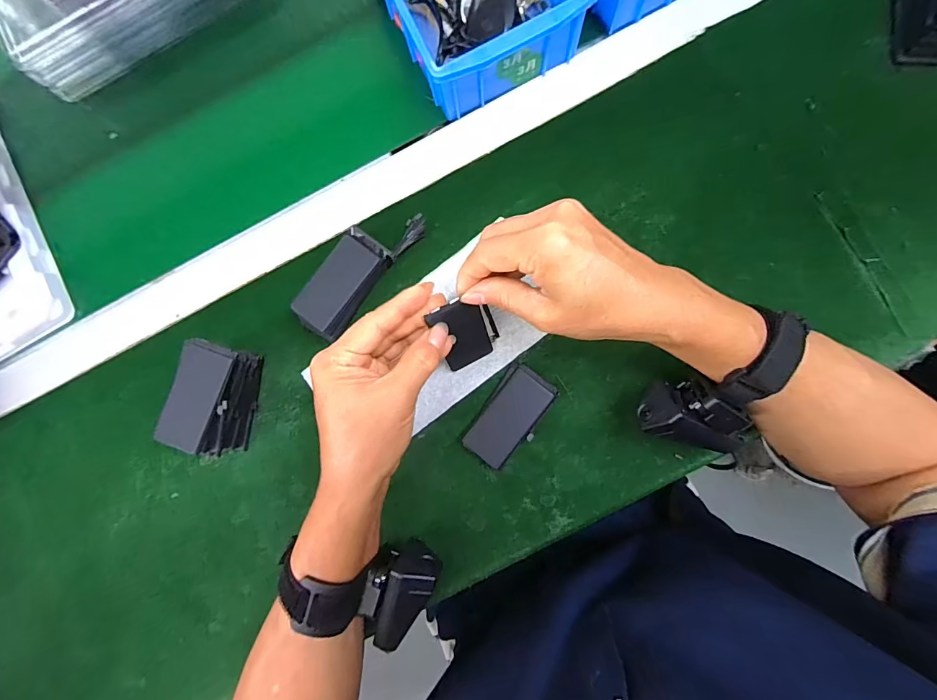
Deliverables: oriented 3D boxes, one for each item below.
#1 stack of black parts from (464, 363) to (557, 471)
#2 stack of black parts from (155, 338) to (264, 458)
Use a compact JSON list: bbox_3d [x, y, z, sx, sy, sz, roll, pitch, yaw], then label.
[{"bbox_3d":[0.032,0.051,0.318,0.042,0.011,0.077,32,88,6],"label":"stack of black parts"},{"bbox_3d":[-0.192,0.036,0.312,0.039,0.061,0.081,11,86,5],"label":"stack of black parts"}]

